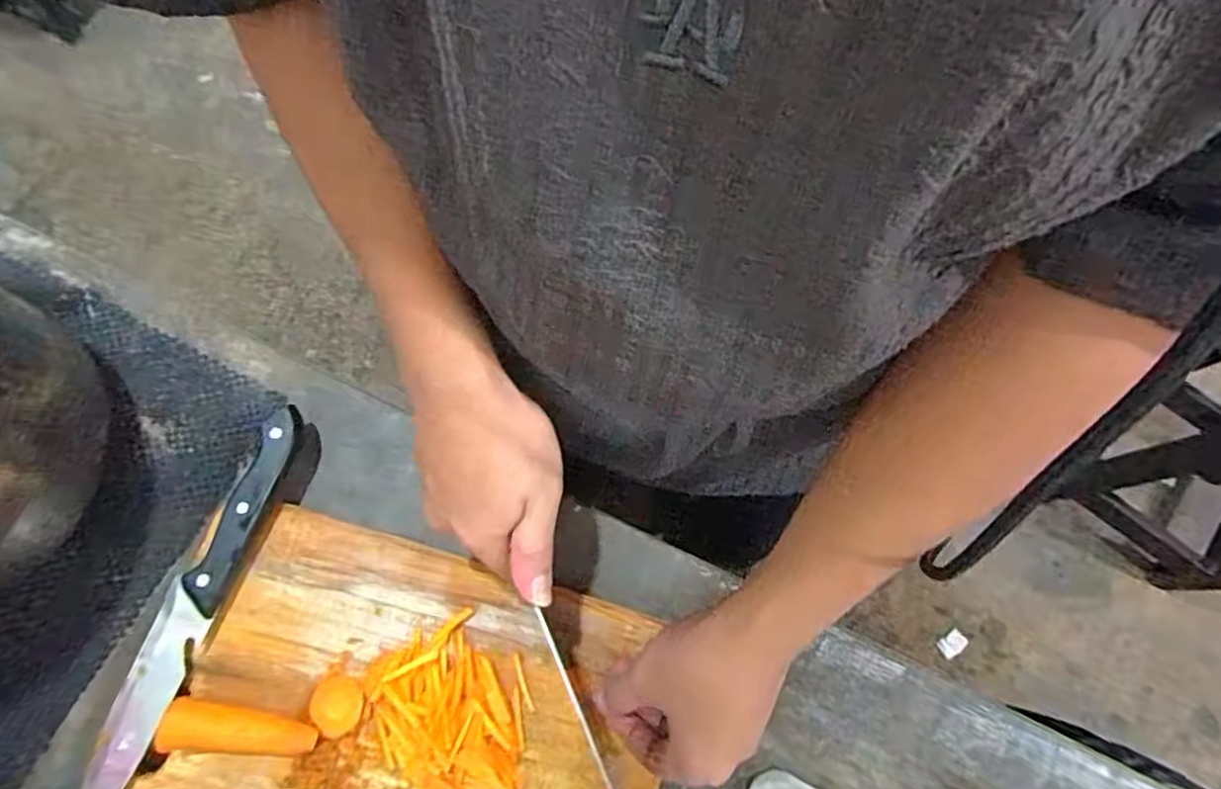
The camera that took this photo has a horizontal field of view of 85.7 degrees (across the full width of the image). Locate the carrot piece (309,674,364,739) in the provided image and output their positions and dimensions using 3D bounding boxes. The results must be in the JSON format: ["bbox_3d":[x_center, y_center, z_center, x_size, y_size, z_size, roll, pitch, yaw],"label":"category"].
[{"bbox_3d":[-0.163,0.184,0.390,0.030,0.005,0.031,15,69,3],"label":"carrot piece"}]

